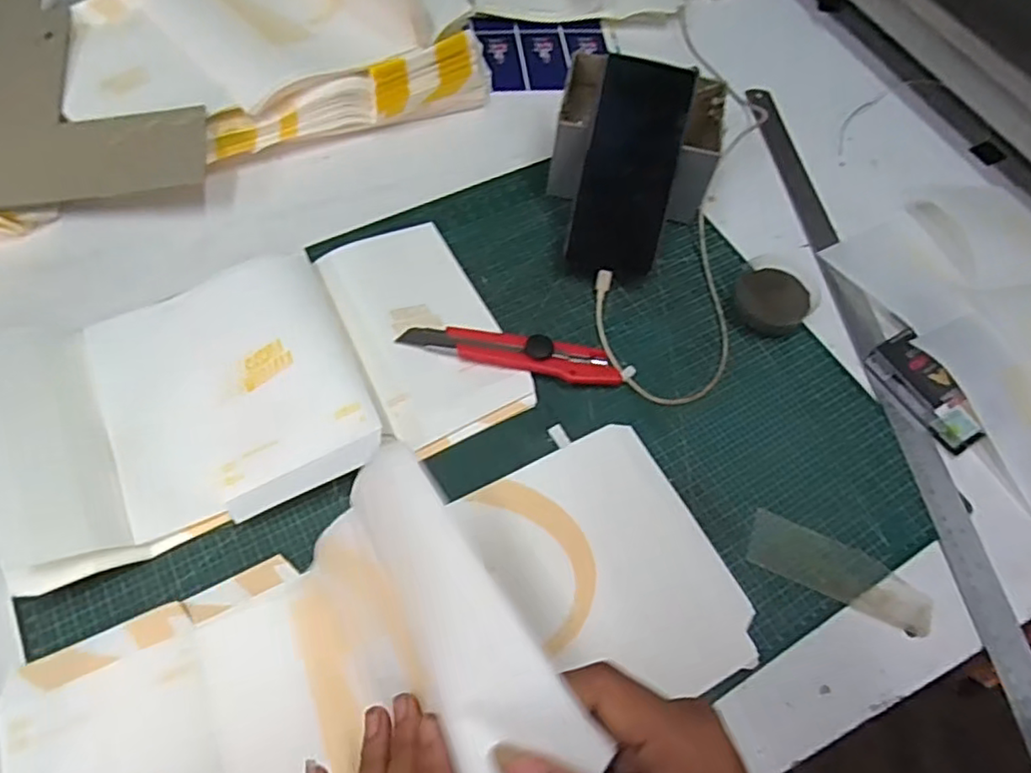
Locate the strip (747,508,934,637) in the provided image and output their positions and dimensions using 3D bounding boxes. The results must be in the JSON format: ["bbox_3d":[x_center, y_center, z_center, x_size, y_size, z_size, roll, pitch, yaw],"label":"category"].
[{"bbox_3d":[0.219,0.123,0.430,0.122,0.004,0.038,23,62,9],"label":"strip"}]

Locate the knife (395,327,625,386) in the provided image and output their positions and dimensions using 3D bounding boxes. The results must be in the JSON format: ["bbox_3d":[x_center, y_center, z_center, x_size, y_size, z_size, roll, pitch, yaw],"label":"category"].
[{"bbox_3d":[-0.002,-0.026,0.487,0.164,0.018,0.034,8,60,1],"label":"knife"}]

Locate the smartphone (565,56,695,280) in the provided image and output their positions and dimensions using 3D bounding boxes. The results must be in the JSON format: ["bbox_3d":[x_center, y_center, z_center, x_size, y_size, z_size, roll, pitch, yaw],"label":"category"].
[{"bbox_3d":[0.092,-0.173,0.510,0.077,0.009,0.162,10,103,5],"label":"smartphone"}]

